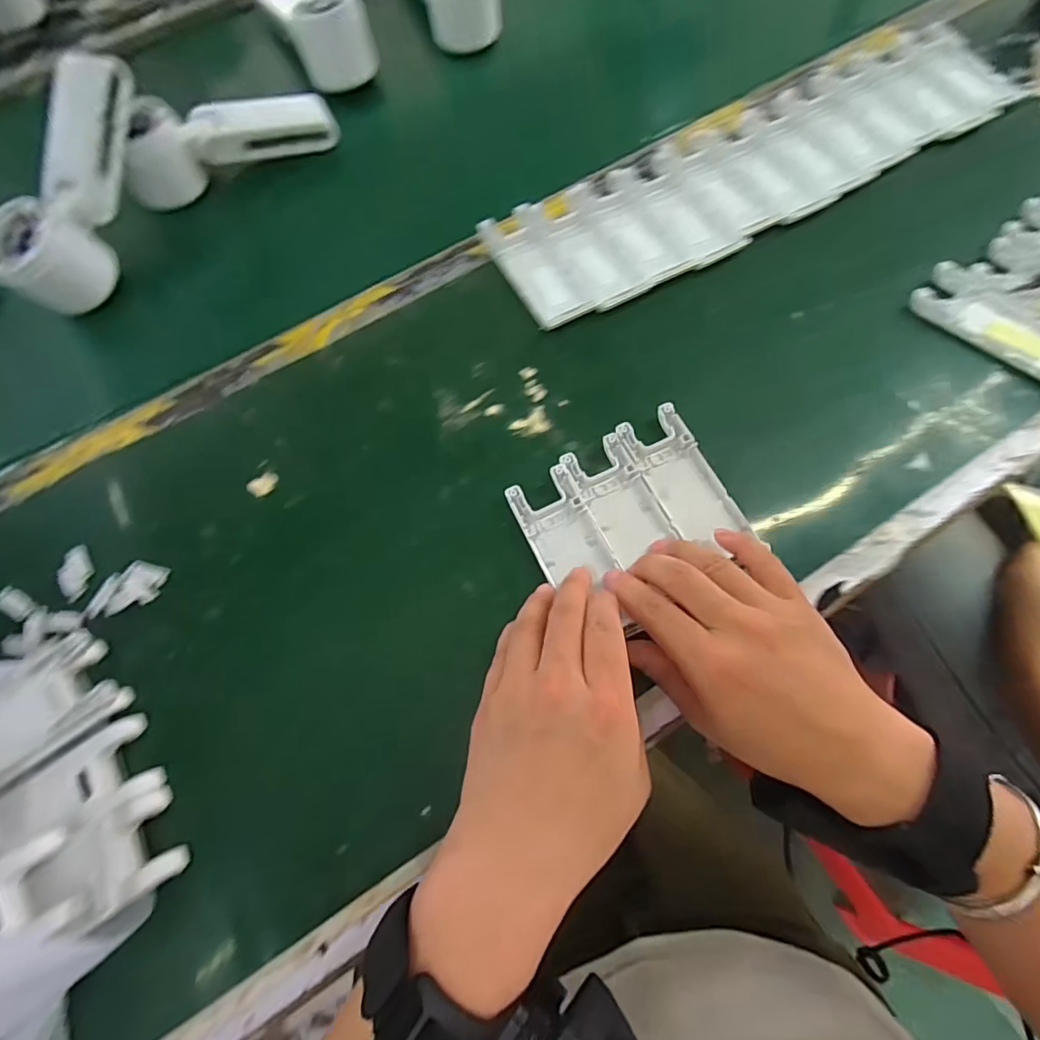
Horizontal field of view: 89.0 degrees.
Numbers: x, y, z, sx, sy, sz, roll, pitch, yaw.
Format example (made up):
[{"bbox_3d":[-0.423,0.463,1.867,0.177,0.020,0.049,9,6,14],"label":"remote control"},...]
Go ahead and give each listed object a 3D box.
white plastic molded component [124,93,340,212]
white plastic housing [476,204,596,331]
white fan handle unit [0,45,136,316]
[{"bbox_3d":[-0.232,-0.304,0.415,0.172,0.055,0.048,-32,72,-8],"label":"white plastic molded component"},{"bbox_3d":[0.011,-0.176,0.368,0.041,0.009,0.100,-27,71,-6],"label":"white plastic housing"},{"bbox_3d":[-0.313,-0.233,0.369,0.051,0.055,0.171,15,89,7],"label":"white fan handle unit"}]

